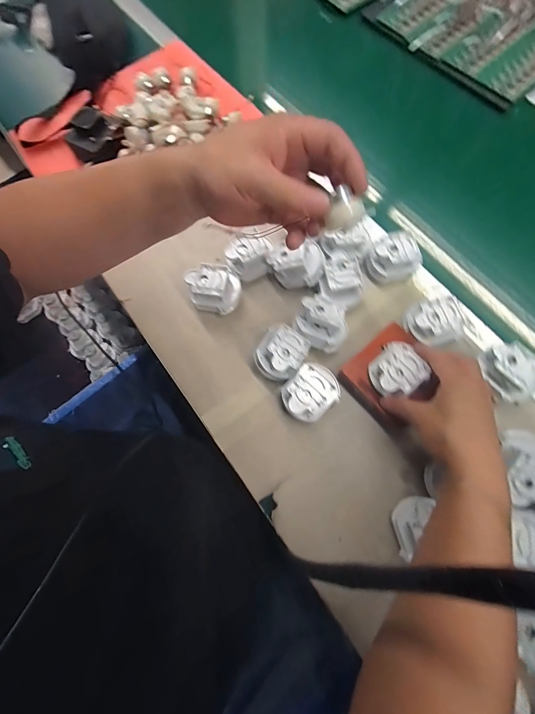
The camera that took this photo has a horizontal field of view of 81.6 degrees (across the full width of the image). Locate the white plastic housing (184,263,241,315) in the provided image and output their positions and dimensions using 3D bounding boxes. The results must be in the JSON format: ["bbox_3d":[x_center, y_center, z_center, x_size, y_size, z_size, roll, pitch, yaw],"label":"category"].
[{"bbox_3d":[-0.073,-0.091,0.431,0.071,0.050,0.057,-7,72,0],"label":"white plastic housing"}]

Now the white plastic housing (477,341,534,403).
[{"bbox_3d":[0.293,0.018,0.374,0.054,0.033,0.067,-17,72,-3],"label":"white plastic housing"}]

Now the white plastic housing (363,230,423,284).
[{"bbox_3d":[0.171,-0.135,0.431,0.057,0.045,0.052,-1,72,2],"label":"white plastic housing"}]

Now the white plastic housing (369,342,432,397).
[{"bbox_3d":[0.152,0.017,0.364,0.058,0.024,0.057,-40,75,-10],"label":"white plastic housing"}]

